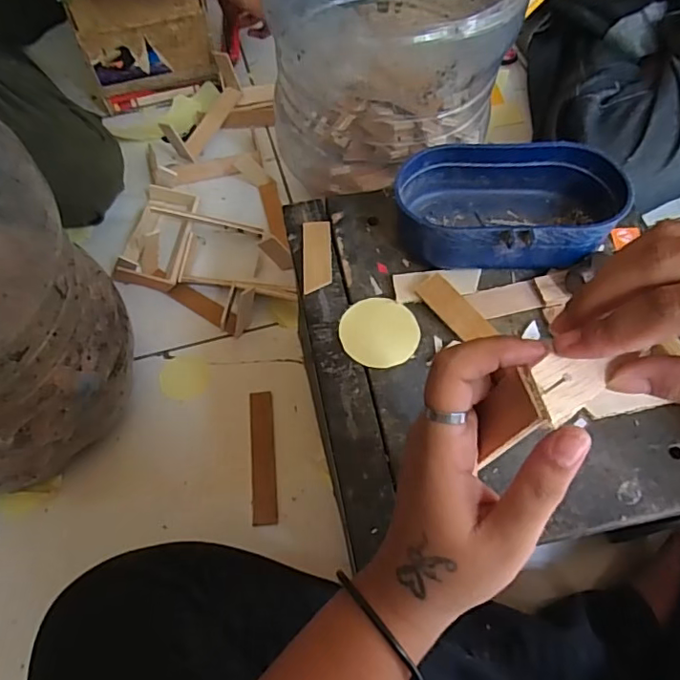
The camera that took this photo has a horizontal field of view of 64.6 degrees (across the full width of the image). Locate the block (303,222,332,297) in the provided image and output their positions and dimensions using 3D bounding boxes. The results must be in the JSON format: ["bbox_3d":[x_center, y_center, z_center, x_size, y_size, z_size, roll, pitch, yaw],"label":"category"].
[{"bbox_3d":[-0.017,-0.063,0.402,0.021,0.004,0.062,-3,62,-1],"label":"block"}]

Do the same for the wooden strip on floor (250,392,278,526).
[{"bbox_3d":[-0.076,0.115,0.537,0.023,0.004,0.134,-1,60,-10],"label":"wooden strip on floor"}]

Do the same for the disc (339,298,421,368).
[{"bbox_3d":[0.027,-0.007,0.370,0.052,0.004,0.052,0,62,0],"label":"disc"}]

